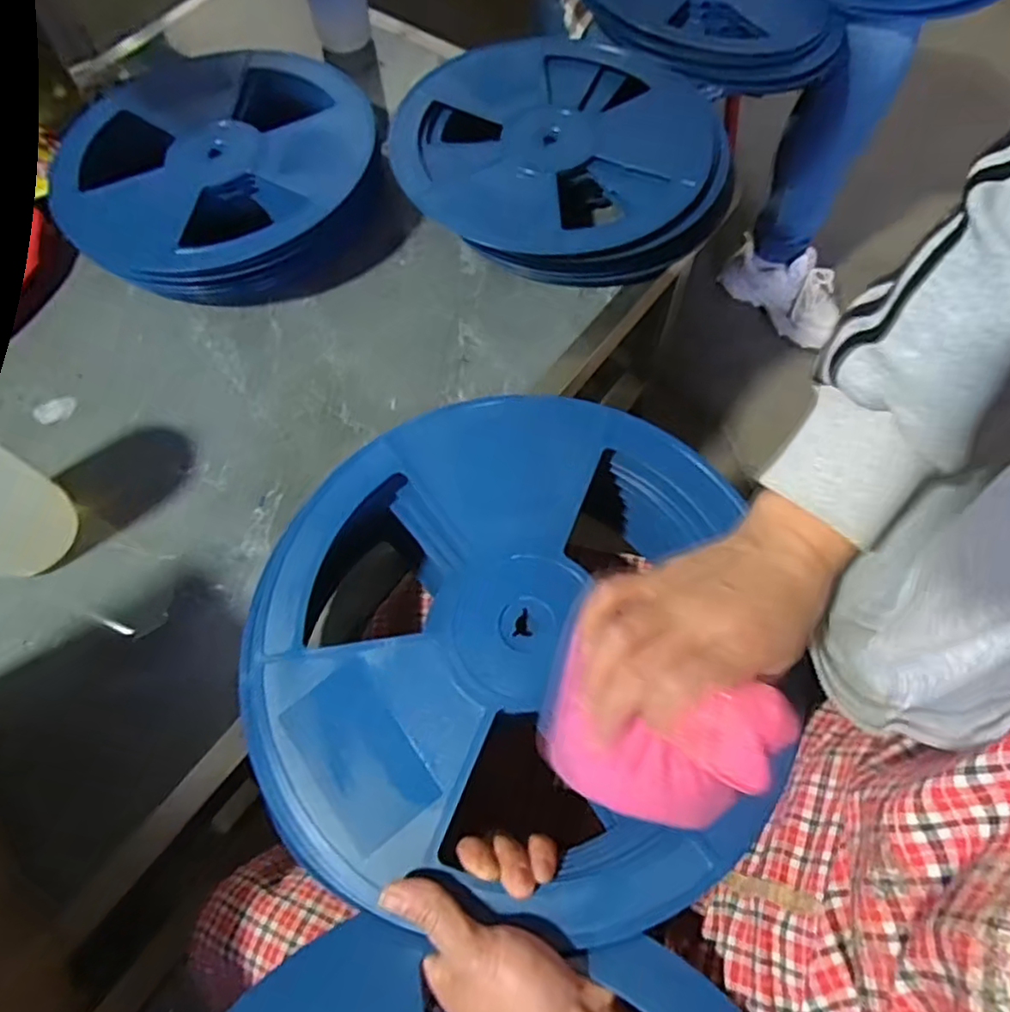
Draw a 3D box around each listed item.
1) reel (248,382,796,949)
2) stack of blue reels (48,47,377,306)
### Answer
[{"bbox_3d":[-0.001,0.077,0.403,0.303,0.034,0.309,0,64,1],"label":"reel"},{"bbox_3d":[-0.293,-0.357,0.701,0.304,0.089,0.296,-10,64,-4],"label":"stack of blue reels"}]

